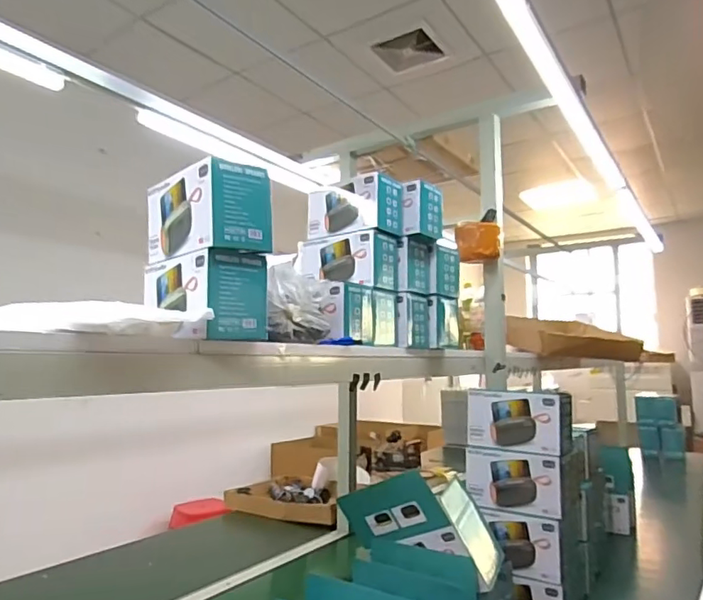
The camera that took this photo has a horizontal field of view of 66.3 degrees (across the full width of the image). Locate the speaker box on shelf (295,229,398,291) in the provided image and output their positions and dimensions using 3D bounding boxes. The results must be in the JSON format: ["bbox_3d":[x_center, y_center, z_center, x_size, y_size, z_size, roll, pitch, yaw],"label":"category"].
[{"bbox_3d":[-0.017,-0.067,1.041,0.206,0.096,0.100,-5,-8,43],"label":"speaker box on shelf"}]

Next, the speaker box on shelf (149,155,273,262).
[{"bbox_3d":[-0.187,-0.104,0.686,0.165,0.100,0.083,-5,-8,43],"label":"speaker box on shelf"}]

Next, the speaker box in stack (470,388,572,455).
[{"bbox_3d":[0.311,0.223,1.004,0.175,0.105,0.073,-4,-8,39],"label":"speaker box in stack"}]

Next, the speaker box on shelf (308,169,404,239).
[{"bbox_3d":[0.006,-0.171,1.041,0.177,0.100,0.083,-4,-8,39],"label":"speaker box on shelf"}]

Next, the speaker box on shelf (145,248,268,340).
[{"bbox_3d":[-0.187,0.000,0.685,0.095,0.098,0.165,6,-8,-41],"label":"speaker box on shelf"}]

